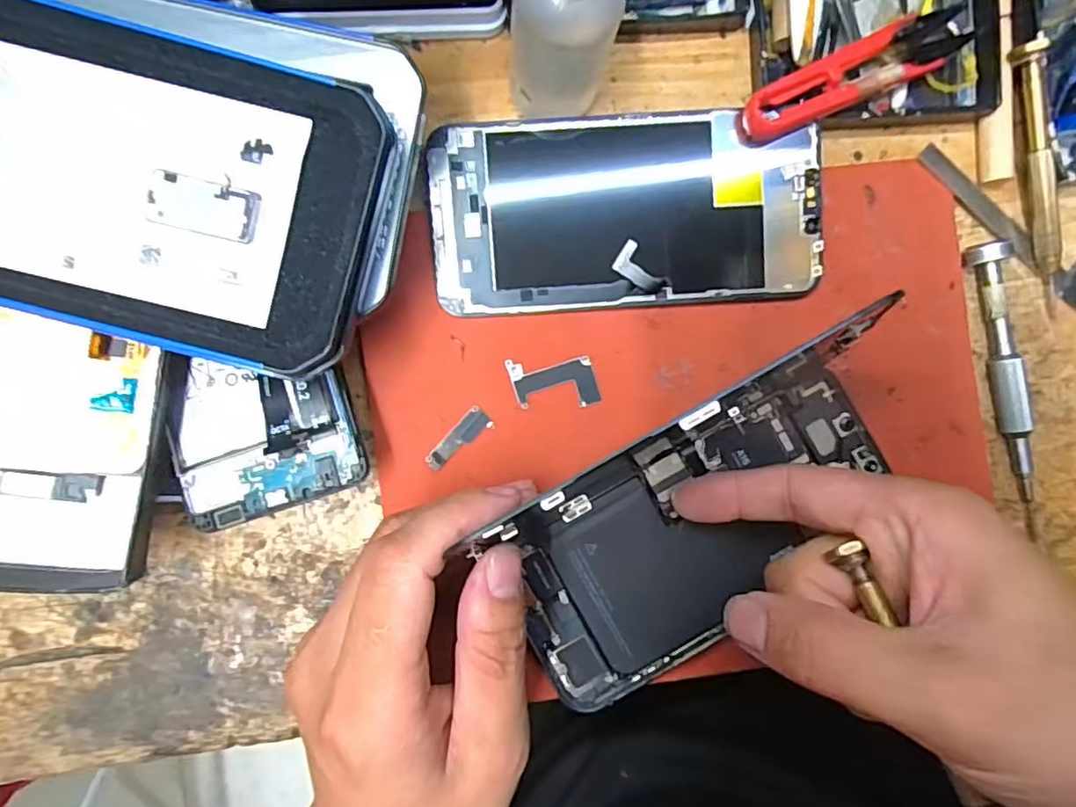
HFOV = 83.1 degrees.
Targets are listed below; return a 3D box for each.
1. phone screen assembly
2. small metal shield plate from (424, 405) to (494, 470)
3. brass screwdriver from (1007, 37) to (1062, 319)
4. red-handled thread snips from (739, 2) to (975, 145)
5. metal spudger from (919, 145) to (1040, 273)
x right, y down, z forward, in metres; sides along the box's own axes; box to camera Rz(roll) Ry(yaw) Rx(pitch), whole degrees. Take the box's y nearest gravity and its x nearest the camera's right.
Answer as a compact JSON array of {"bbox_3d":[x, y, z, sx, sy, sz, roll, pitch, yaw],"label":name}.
[{"bbox_3d":[0.036,-0.077,0.244,0.156,0.005,0.073,-3,91,-3],"label":"phone screen assembly"},{"bbox_3d":[-0.033,0.015,0.246,0.030,0.004,0.010,-40,93,-2],"label":"small metal shield plate"},{"bbox_3d":[0.211,-0.093,0.255,0.008,0.015,0.109,-14,92,-3],"label":"brass screwdriver"},{"bbox_3d":[0.128,-0.132,0.241,0.104,0.011,0.022,-25,92,-2],"label":"red-handled thread snips"},{"bbox_3d":[0.192,-0.085,0.262,0.070,0.004,0.009,41,90,-4],"label":"metal spudger"}]

